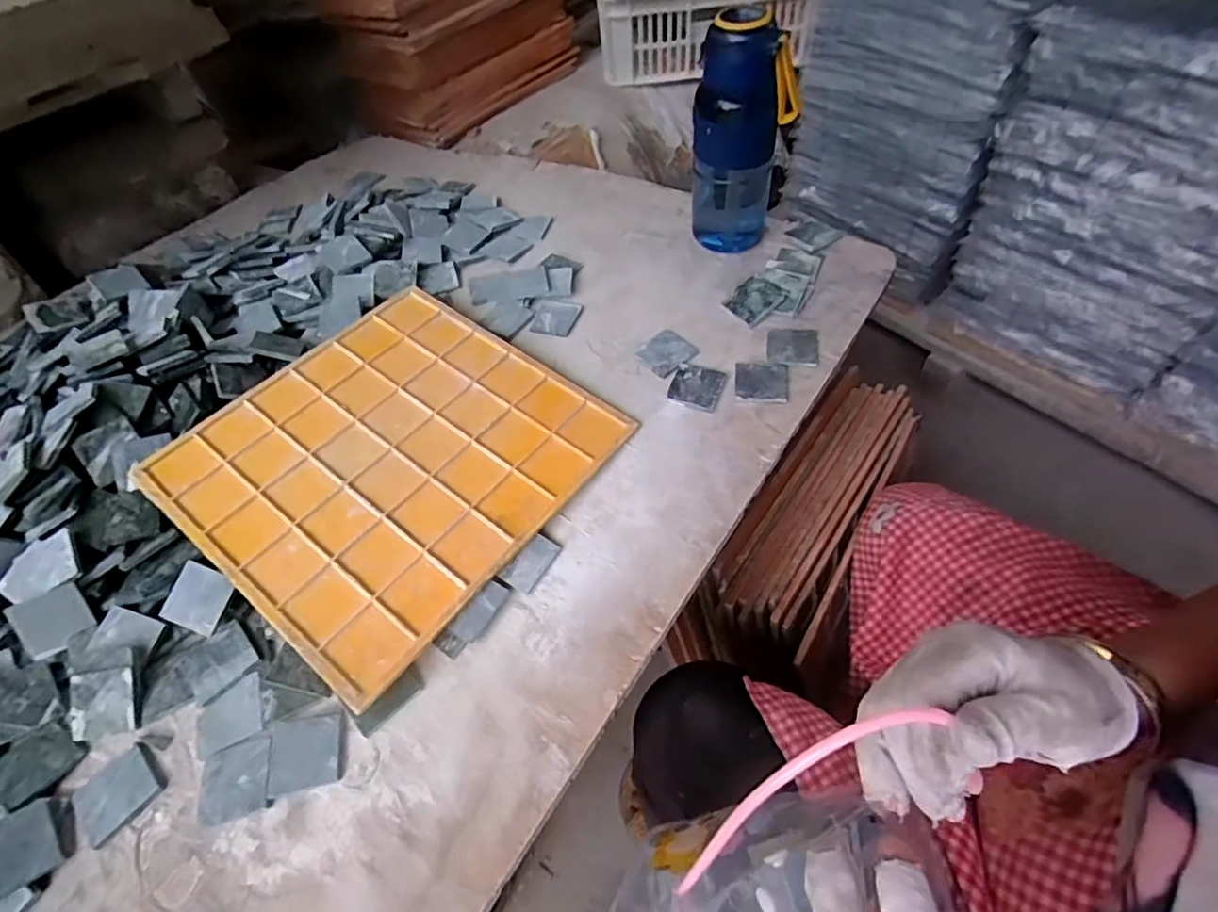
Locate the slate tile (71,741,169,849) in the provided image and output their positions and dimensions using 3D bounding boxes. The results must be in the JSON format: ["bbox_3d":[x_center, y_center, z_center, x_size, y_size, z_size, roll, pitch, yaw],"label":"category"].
[{"bbox_3d":[-0.350,0.238,0.422,0.047,0.004,0.053,35,66,24],"label":"slate tile"}]

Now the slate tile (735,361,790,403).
[{"bbox_3d":[0.147,-0.071,0.572,0.049,0.007,0.047,3,58,7],"label":"slate tile"}]

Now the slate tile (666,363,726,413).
[{"bbox_3d":[0.086,-0.069,0.577,0.048,0.006,0.053,16,60,15],"label":"slate tile"}]

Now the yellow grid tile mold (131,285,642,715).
[{"bbox_3d":[-0.193,-0.004,0.536,0.305,0.007,0.321,35,64,19],"label":"yellow grid tile mold"}]

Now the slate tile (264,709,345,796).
[{"bbox_3d":[-0.218,0.210,0.424,0.054,0.004,0.048,-13,57,-4],"label":"slate tile"}]

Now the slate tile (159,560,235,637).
[{"bbox_3d":[-0.336,0.116,0.487,0.049,0.005,0.048,23,77,4],"label":"slate tile"}]

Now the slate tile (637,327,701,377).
[{"bbox_3d":[0.059,-0.107,0.607,0.052,0.005,0.047,-40,62,-19],"label":"slate tile"}]

